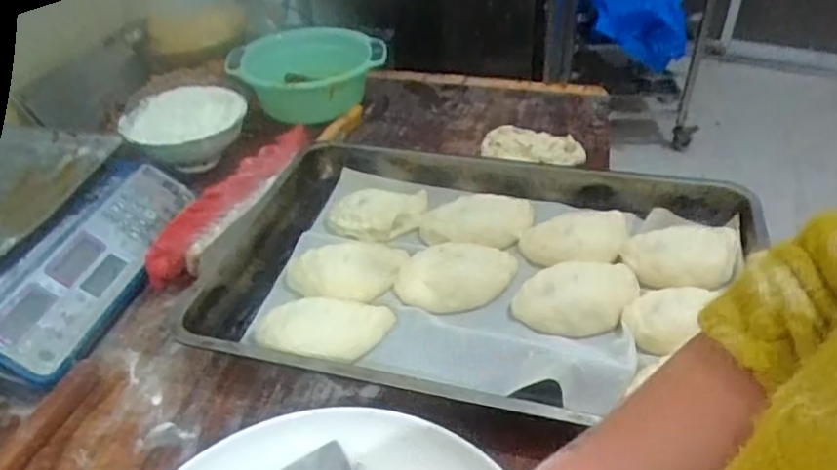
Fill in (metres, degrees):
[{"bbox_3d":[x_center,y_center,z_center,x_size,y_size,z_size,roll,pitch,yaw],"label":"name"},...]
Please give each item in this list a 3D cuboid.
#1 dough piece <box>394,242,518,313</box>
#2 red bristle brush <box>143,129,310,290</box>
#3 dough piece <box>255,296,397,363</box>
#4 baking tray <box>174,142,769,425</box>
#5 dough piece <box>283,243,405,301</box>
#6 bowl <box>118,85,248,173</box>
[{"bbox_3d":[0.042,0.042,0.697,0.129,0.032,0.074,-3,40,4],"label":"dough piece"},{"bbox_3d":[-0.229,-0.052,0.815,0.049,0.046,0.322,12,43,21],"label":"red bristle brush"},{"bbox_3d":[-0.092,0.094,0.641,0.135,0.031,0.068,0,38,-16],"label":"dough piece"},{"bbox_3d":[0.074,0.029,0.708,0.566,0.058,0.405,8,42,16],"label":"baking tray"},{"bbox_3d":[-0.081,0.035,0.706,0.135,0.043,0.077,-7,40,0],"label":"dough piece"},{"bbox_3d":[-0.331,-0.154,0.911,0.161,0.075,0.155,-4,40,3],"label":"bowl"}]

